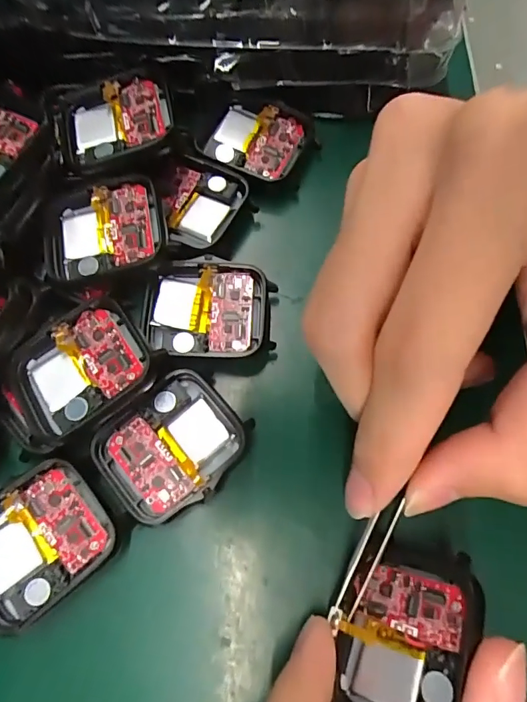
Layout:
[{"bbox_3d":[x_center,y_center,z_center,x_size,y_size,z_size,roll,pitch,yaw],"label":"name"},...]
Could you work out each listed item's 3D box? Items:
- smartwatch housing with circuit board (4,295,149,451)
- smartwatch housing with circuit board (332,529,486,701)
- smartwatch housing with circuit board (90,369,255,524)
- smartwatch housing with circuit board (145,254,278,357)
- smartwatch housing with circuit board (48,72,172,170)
[{"bbox_3d":[-0.060,0.007,0.148,0.045,0.011,0.038,-26,71,-6],"label":"smartwatch housing with circuit board"},{"bbox_3d":[0.036,0.075,0.120,0.039,0.012,0.046,-7,47,46],"label":"smartwatch housing with circuit board"},{"bbox_3d":[-0.030,0.029,0.144,0.043,0.006,0.038,-41,74,-11],"label":"smartwatch housing with circuit board"},{"bbox_3d":[-0.019,-0.015,0.159,0.042,0.008,0.036,4,71,4],"label":"smartwatch housing with circuit board"},{"bbox_3d":[-0.056,-0.087,0.168,0.043,0.008,0.041,-12,70,-2],"label":"smartwatch housing with circuit board"}]

